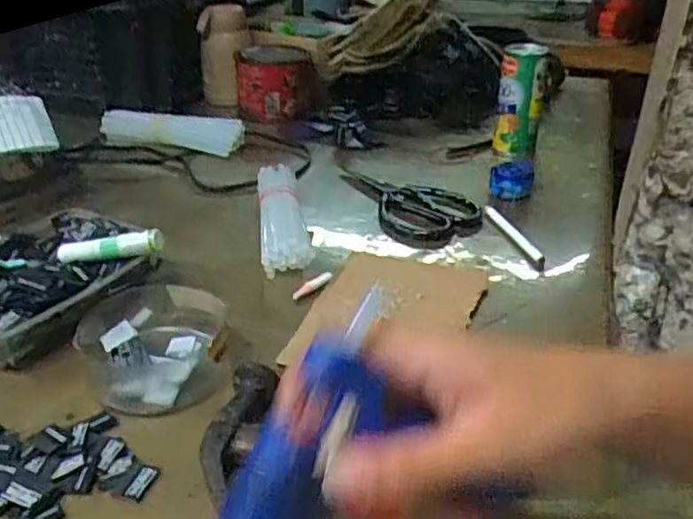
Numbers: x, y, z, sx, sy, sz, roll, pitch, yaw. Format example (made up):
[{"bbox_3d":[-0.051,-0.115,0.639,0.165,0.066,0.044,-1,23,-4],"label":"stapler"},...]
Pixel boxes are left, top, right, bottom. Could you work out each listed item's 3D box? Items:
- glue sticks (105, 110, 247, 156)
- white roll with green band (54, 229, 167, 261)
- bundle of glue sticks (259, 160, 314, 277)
[{"bbox_3d":[-0.220,-0.164,0.848,0.187,0.032,0.036,10,31,15],"label":"glue sticks"},{"bbox_3d":[-0.188,-0.010,0.538,0.090,0.015,0.017,-7,29,11],"label":"white roll with green band"},{"bbox_3d":[-0.061,-0.043,0.650,0.043,0.033,0.182,-3,30,-7],"label":"bundle of glue sticks"}]

